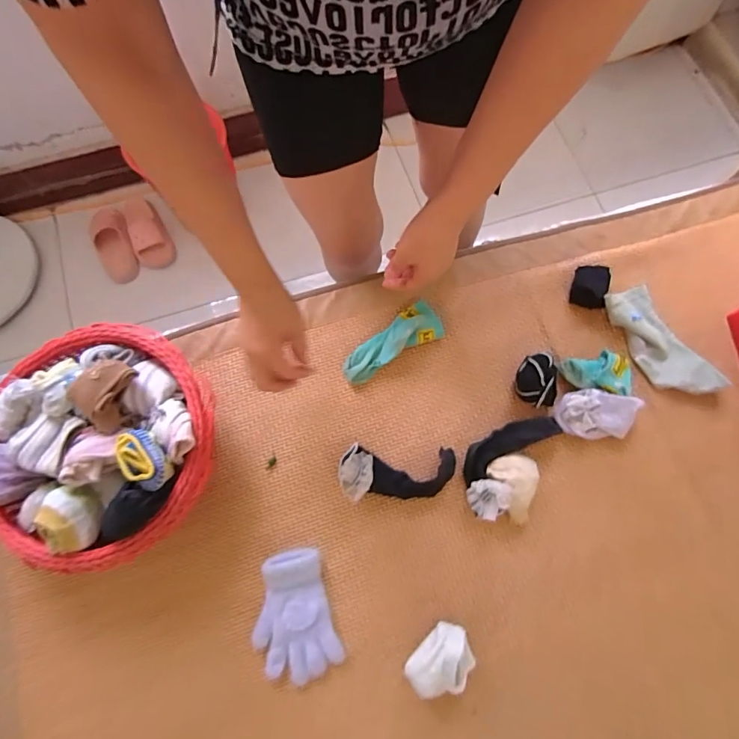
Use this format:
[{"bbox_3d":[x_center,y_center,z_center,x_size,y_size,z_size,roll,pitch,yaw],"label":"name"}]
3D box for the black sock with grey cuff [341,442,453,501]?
[{"bbox_3d":[0.037,0.139,0.592,0.156,0.032,0.068,-1,77,-1],"label":"black sock with grey cuff"}]

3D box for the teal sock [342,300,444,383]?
[{"bbox_3d":[0.031,-0.039,0.636,0.159,0.030,0.060,-35,79,-8],"label":"teal sock"}]

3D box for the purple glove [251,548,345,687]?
[{"bbox_3d":[-0.097,0.308,0.544,0.099,0.038,0.151,-14,77,-4],"label":"purple glove"}]

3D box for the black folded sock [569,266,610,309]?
[{"bbox_3d":[0.340,-0.129,0.671,0.046,0.021,0.066,12,77,2],"label":"black folded sock"}]

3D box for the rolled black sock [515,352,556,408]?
[{"bbox_3d":[0.240,0.014,0.624,0.052,0.032,0.073,5,77,1],"label":"rolled black sock"}]

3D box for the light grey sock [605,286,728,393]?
[{"bbox_3d":[0.432,-0.039,0.652,0.086,0.022,0.188,-30,79,-7],"label":"light grey sock"}]

